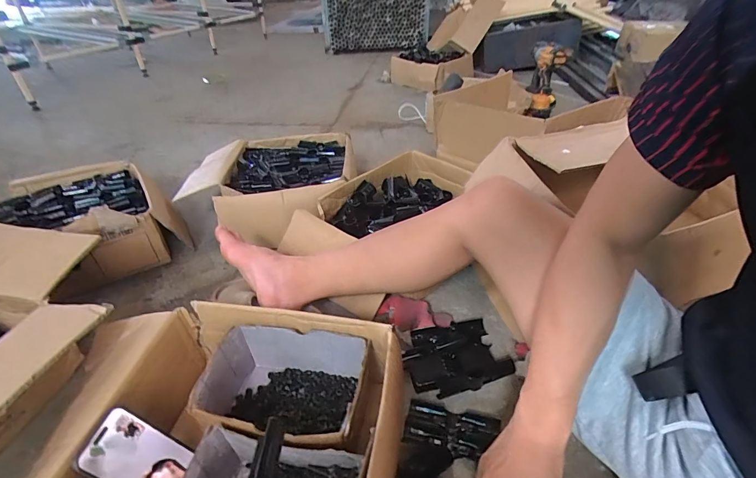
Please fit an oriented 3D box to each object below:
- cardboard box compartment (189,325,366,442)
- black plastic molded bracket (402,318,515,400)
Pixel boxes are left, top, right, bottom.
[{"bbox_3d":[-0.128,0.216,0.534,0.214,0.103,0.152,7,37,12],"label":"cardboard box compartment"},{"bbox_3d":[0.119,0.190,0.624,0.153,0.029,0.118,-13,37,-16],"label":"black plastic molded bracket"}]

